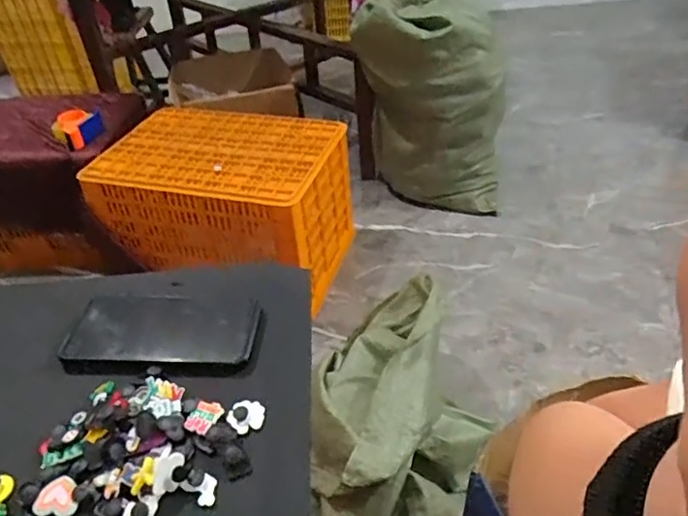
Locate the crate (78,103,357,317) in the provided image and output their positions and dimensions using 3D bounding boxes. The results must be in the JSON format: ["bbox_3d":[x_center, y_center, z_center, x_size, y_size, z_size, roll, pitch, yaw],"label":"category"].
[{"bbox_3d":[-0.325,-0.174,1.670,0.627,0.368,0.457,8,40,15],"label":"crate"}]

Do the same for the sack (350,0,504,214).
[{"bbox_3d":[0.286,-0.502,1.830,0.453,0.656,0.360,3,39,9],"label":"sack"}]

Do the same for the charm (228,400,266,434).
[{"bbox_3d":[-0.074,0.120,0.426,0.026,0.006,0.027,-3,38,2],"label":"charm"}]

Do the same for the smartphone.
[{"bbox_3d":[-0.159,0.062,0.493,0.165,0.009,0.087,-1,38,4],"label":"smartphone"}]

